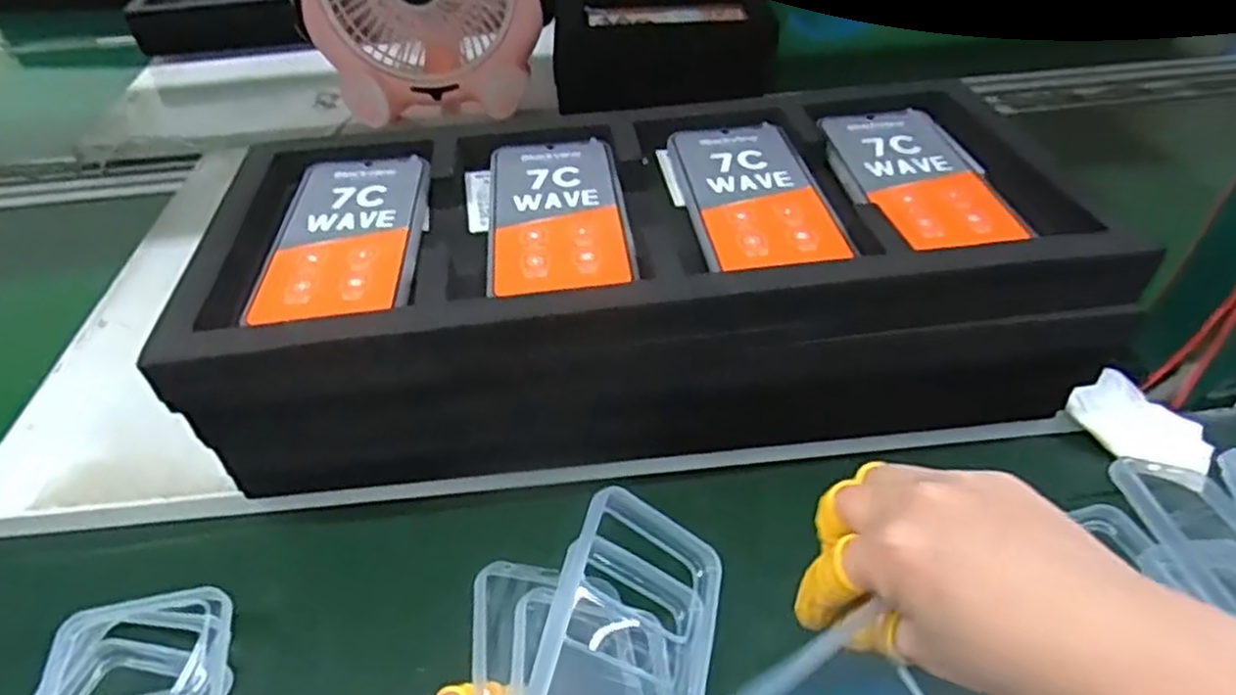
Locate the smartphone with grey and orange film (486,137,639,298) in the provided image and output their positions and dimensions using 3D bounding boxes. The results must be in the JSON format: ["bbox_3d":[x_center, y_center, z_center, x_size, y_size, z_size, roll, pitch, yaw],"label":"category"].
[{"bbox_3d":[-0.036,-0.082,0.436,0.077,0.007,0.156,-5,41,-3],"label":"smartphone with grey and orange film"}]

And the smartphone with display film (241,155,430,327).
[{"bbox_3d":[-0.152,-0.067,0.425,0.078,0.009,0.156,-4,41,-2],"label":"smartphone with display film"}]

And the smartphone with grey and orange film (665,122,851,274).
[{"bbox_3d":[0.078,-0.093,0.443,0.073,0.010,0.150,-6,41,-3],"label":"smartphone with grey and orange film"}]

